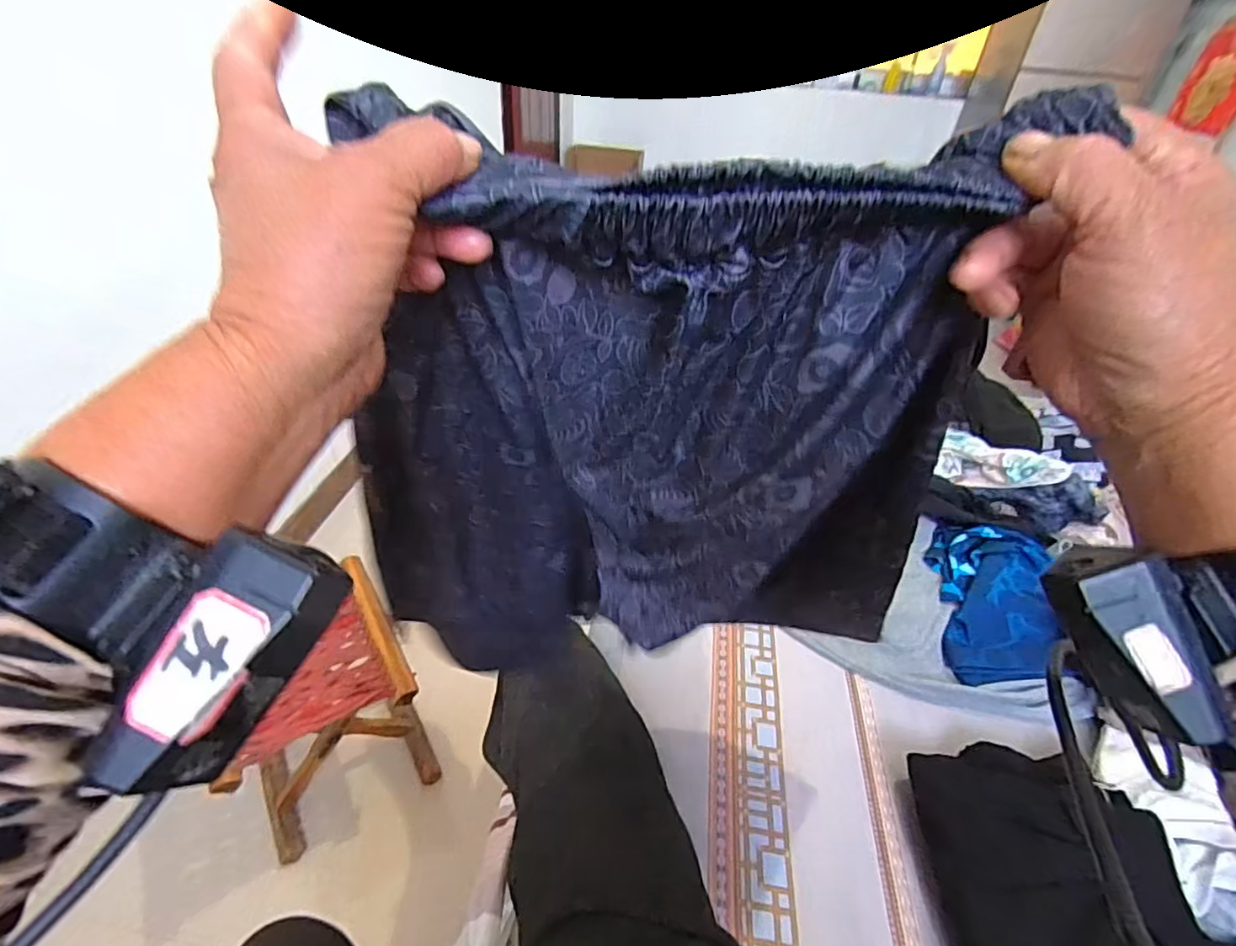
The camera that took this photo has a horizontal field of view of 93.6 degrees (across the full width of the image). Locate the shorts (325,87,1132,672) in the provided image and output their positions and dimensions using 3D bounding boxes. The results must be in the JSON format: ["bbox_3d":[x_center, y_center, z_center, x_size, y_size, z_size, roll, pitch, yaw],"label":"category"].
[{"bbox_3d":[0.012,0.011,0.390,0.369,0.458,0.070,2,49,2],"label":"shorts"}]

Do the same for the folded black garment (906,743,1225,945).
[{"bbox_3d":[0.410,0.388,0.531,0.216,0.076,0.280,8,39,4],"label":"folded black garment"}]

